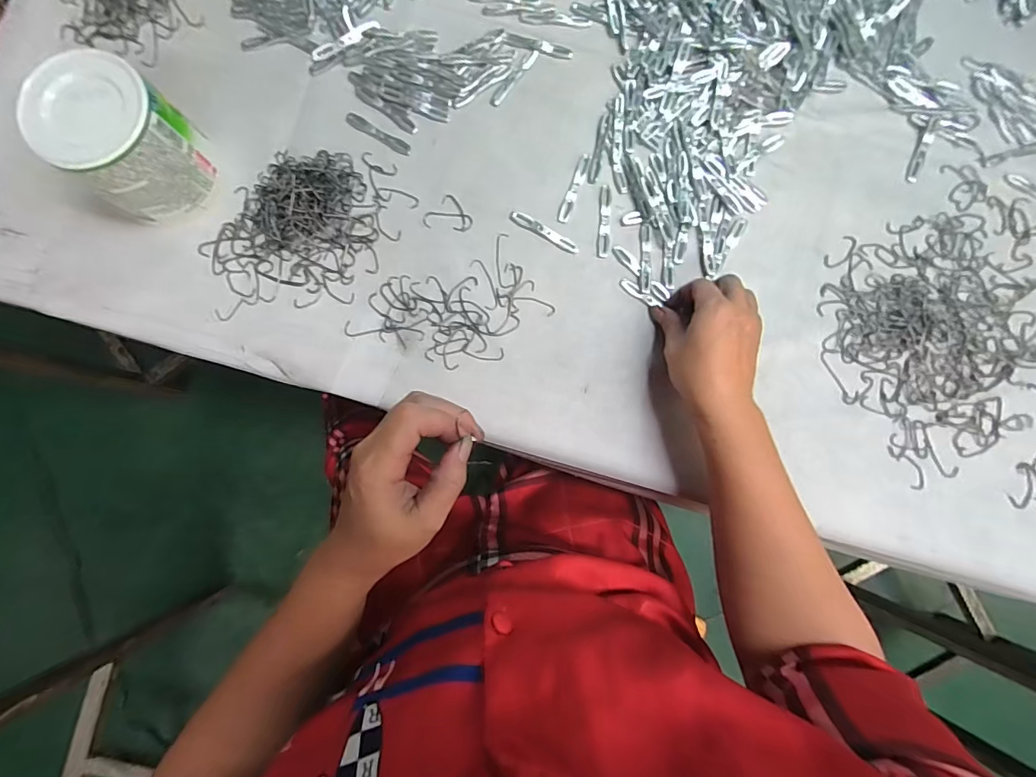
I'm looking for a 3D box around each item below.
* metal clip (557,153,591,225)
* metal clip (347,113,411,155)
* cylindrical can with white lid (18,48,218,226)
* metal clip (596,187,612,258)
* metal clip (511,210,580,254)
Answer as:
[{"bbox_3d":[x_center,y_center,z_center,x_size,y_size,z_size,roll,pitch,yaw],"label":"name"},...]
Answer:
[{"bbox_3d":[0.054,-0.187,0.423,0.011,0.004,0.071,21,84,1],"label":"metal clip"},{"bbox_3d":[-0.130,-0.239,0.425,0.067,0.004,0.011,31,84,2],"label":"metal clip"},{"bbox_3d":[-0.315,-0.197,0.371,0.088,0.088,0.089,0,84,-2],"label":"cylindrical can with white lid"},{"bbox_3d":[0.081,-0.157,0.422,0.011,0.004,0.070,5,84,-1],"label":"metal clip"},{"bbox_3d":[0.024,-0.144,0.415,0.070,0.004,0.010,30,84,2],"label":"metal clip"}]

